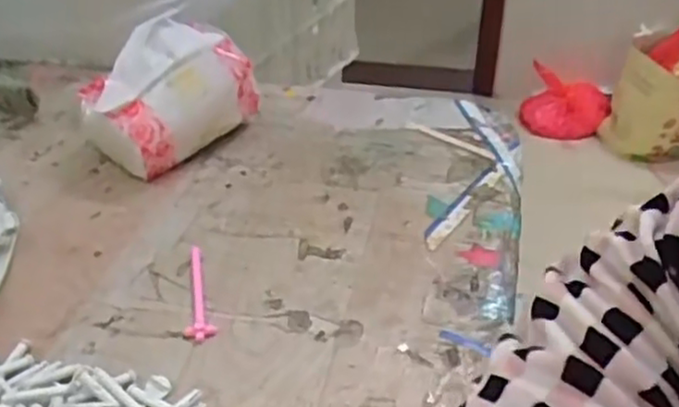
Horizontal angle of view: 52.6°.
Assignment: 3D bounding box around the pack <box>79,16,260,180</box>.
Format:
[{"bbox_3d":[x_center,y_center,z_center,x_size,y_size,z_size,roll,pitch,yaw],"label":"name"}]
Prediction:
[{"bbox_3d":[-0.146,-0.089,0.583,0.087,0.089,0.128,23,45,30],"label":"pack"}]

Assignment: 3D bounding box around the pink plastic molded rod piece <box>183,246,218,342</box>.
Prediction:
[{"bbox_3d":[-0.096,0.059,0.459,0.019,0.006,0.085,-10,38,-9],"label":"pink plastic molded rod piece"}]

